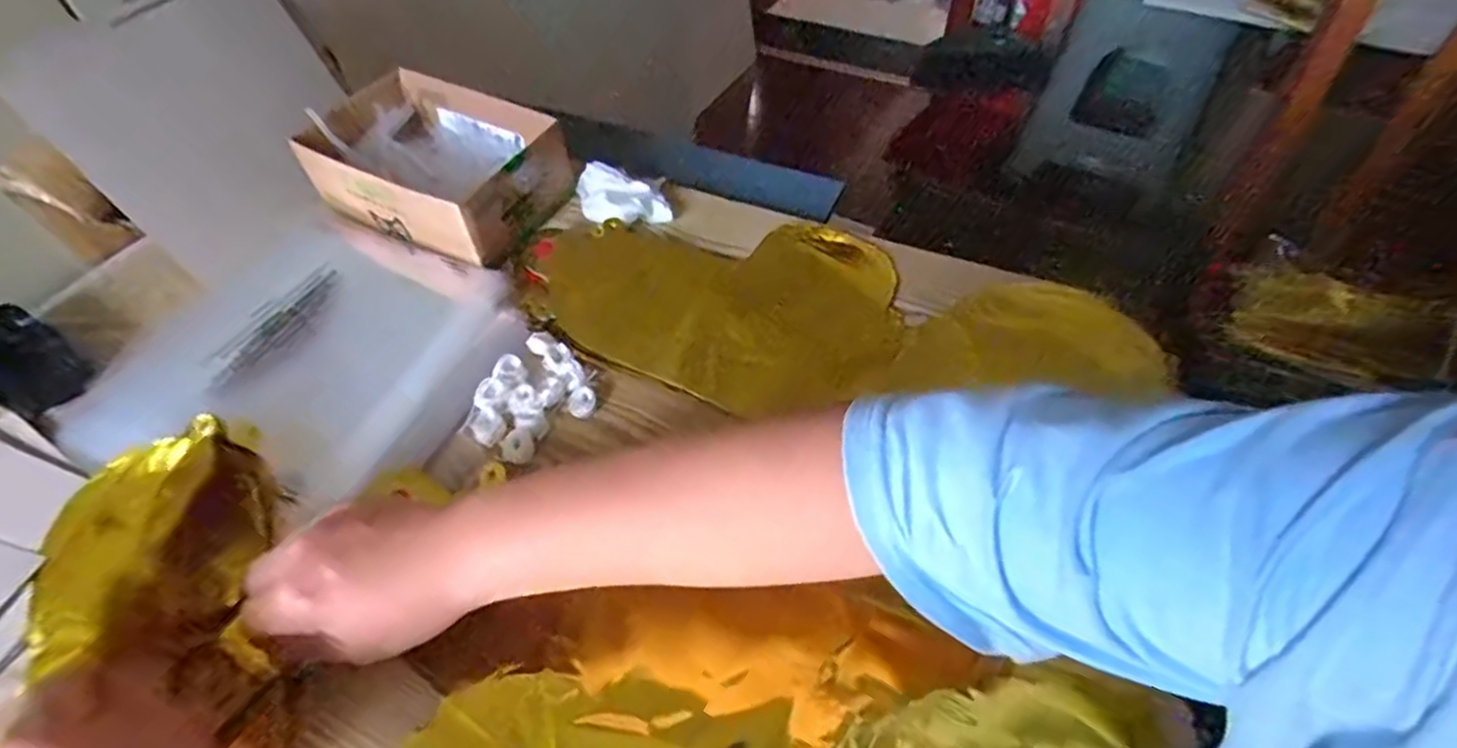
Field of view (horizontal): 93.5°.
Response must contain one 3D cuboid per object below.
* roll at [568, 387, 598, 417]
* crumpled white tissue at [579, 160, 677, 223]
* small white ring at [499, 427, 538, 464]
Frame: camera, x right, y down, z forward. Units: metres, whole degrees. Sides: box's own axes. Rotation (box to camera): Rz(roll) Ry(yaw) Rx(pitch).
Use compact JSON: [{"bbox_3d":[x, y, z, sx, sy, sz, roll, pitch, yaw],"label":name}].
[{"bbox_3d":[-0.097,0.019,0.453,0.018,0.007,0.020,-2,52,0],"label":"roll"},{"bbox_3d":[-0.095,-0.144,0.565,0.086,0.020,0.048,29,58,22],"label":"crumpled white tissue"},{"bbox_3d":[-0.132,0.046,0.430,0.021,0.007,0.022,-1,52,1],"label":"small white ring"}]

